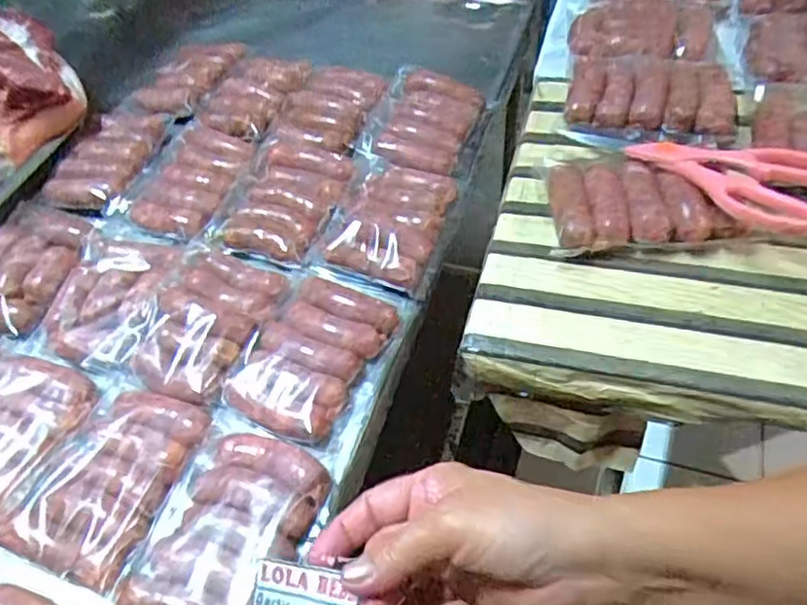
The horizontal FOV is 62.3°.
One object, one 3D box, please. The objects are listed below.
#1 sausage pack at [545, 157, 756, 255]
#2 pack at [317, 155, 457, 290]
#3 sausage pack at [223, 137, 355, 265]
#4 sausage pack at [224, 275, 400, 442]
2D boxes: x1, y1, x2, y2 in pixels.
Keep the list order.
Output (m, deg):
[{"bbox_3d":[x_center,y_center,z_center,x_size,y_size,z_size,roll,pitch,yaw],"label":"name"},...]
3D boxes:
[{"bbox_3d":[0.178,-0.079,0.501,0.136,0.035,0.106,0,49,5],"label":"sausage pack"},{"bbox_3d":[-0.014,-0.081,0.594,0.097,0.027,0.134,14,53,14],"label":"pack"},{"bbox_3d":[-0.107,-0.099,0.621,0.089,0.023,0.133,15,53,15],"label":"sausage pack"},{"bbox_3d":[-0.071,0.038,0.507,0.085,0.024,0.123,20,55,19],"label":"sausage pack"}]

